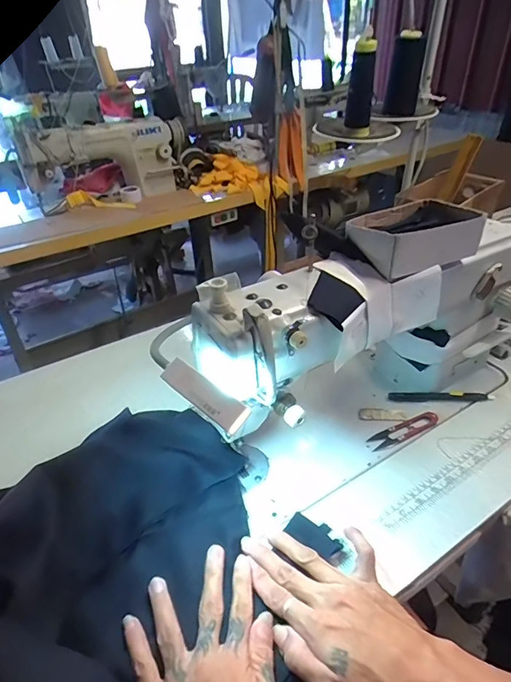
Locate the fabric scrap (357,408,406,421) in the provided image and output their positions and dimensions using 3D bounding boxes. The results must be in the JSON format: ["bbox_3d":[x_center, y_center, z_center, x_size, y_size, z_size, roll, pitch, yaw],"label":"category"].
[{"bbox_3d":[0.169,0.098,0.573,0.061,0.005,0.020,4,37,8],"label":"fabric scrap"}]

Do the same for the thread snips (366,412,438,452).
[{"bbox_3d":[0.192,0.112,0.549,0.101,0.004,0.026,-16,39,-17],"label":"thread snips"}]

